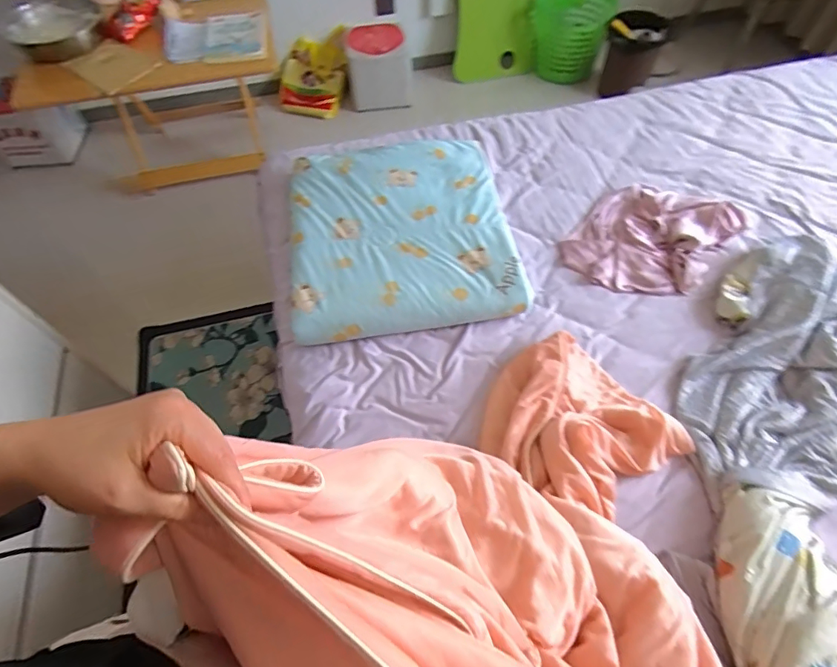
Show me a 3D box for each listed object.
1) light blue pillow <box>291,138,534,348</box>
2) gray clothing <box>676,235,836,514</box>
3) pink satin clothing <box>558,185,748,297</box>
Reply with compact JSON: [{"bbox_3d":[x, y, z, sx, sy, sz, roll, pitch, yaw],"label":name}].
[{"bbox_3d":[-0.039,-0.220,1.054,0.452,0.096,0.489,-8,58,-3],"label":"light blue pillow"},{"bbox_3d":[0.694,0.050,0.887,0.625,0.075,0.378,-36,64,-21],"label":"gray clothing"},{"bbox_3d":[0.511,-0.218,1.073,0.277,0.051,0.355,36,64,21],"label":"pink satin clothing"}]

